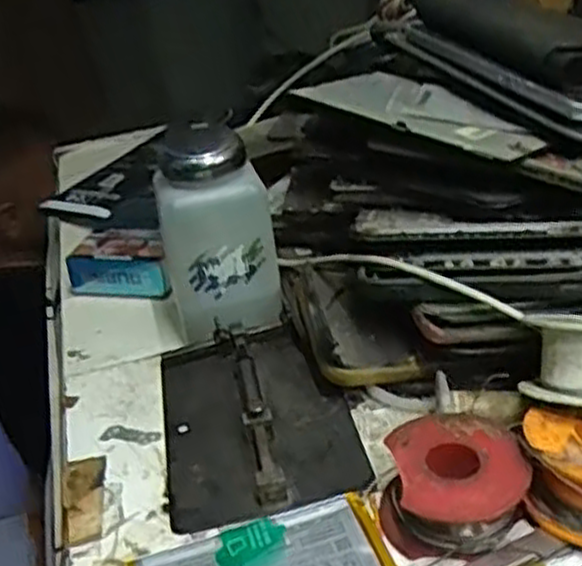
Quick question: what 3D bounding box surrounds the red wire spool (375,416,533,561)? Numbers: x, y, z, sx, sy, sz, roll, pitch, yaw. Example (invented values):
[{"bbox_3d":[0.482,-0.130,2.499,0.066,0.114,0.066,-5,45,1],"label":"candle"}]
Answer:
[{"bbox_3d":[0.057,0.071,0.283,0.048,0.024,0.049,-5,30,3],"label":"red wire spool"}]

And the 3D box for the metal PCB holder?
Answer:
[{"bbox_3d":[-0.017,0.053,0.344,0.078,0.014,0.116,-11,30,-6],"label":"metal PCB holder"}]

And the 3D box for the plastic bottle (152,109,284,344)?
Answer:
[{"bbox_3d":[-0.037,-0.022,0.391,0.053,0.101,0.046,-12,30,-8],"label":"plastic bottle"}]

